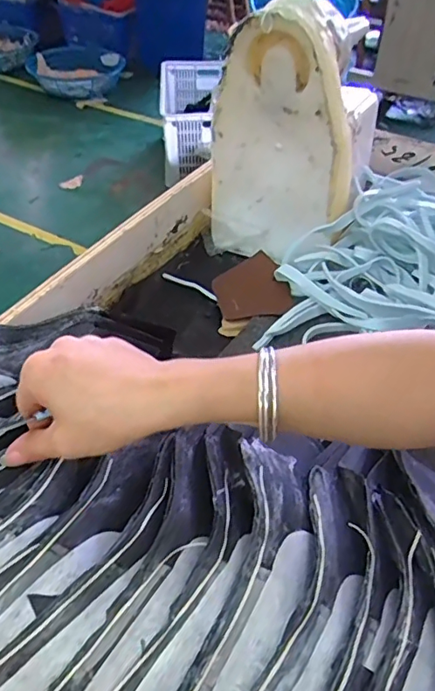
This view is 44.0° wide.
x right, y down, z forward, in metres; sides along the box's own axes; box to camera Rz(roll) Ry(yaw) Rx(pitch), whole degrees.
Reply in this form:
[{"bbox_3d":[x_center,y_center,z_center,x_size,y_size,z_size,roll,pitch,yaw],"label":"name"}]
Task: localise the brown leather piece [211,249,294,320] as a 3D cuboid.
[{"bbox_3d":[0.036,-0.063,0.580,0.076,0.010,0.095,-11,49,-5],"label":"brown leather piece"}]

